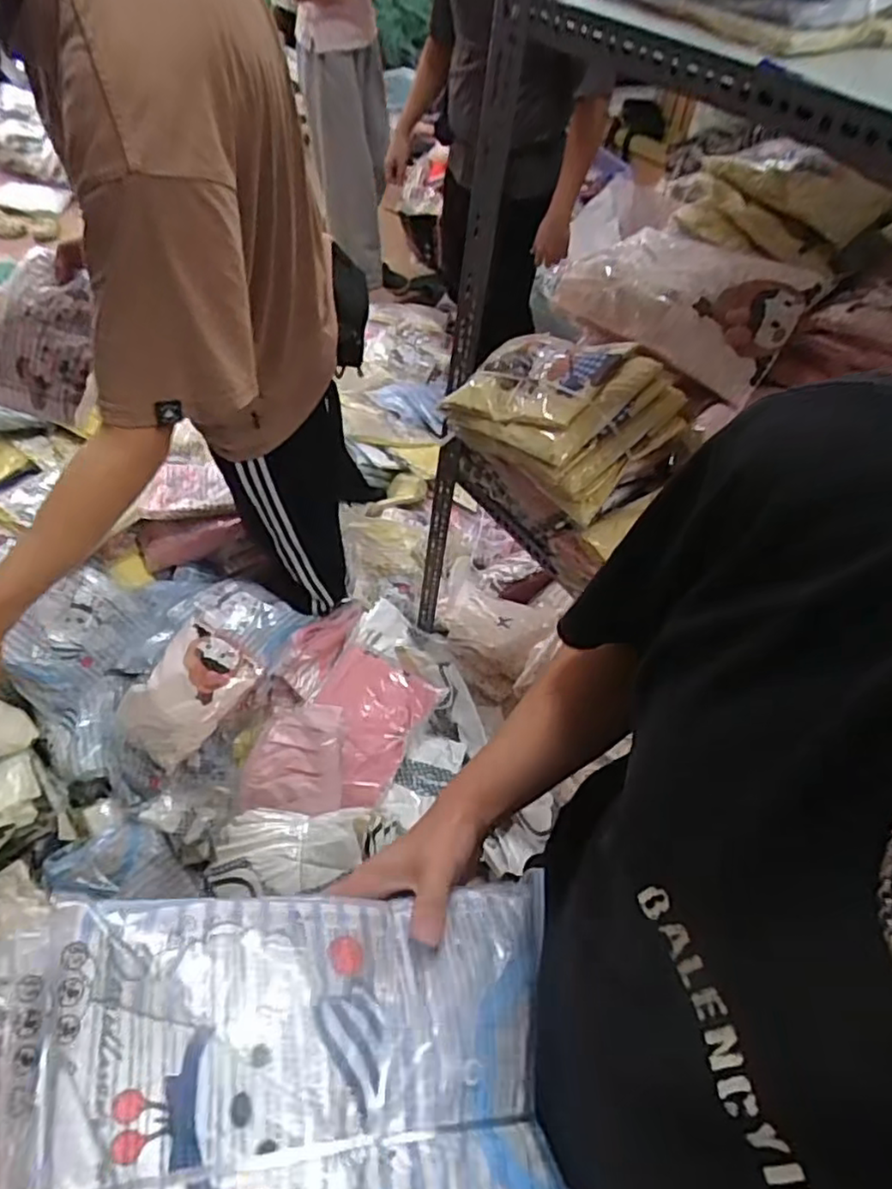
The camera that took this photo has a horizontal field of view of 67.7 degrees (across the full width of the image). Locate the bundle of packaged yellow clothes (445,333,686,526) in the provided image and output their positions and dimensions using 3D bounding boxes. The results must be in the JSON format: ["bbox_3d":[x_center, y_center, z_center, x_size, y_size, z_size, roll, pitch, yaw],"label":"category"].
[{"bbox_3d":[0.163,-0.251,0.923,0.222,0.140,0.272,-42,54,-4],"label":"bundle of packaged yellow clothes"}]

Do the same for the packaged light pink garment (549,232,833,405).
[{"bbox_3d":[0.328,-0.426,0.934,0.326,0.059,0.229,34,78,18],"label":"packaged light pink garment"}]

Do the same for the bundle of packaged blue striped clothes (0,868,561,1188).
[{"bbox_3d":[-0.074,0.276,0.349,0.306,0.080,0.228,6,53,-20],"label":"bundle of packaged blue striped clothes"}]

